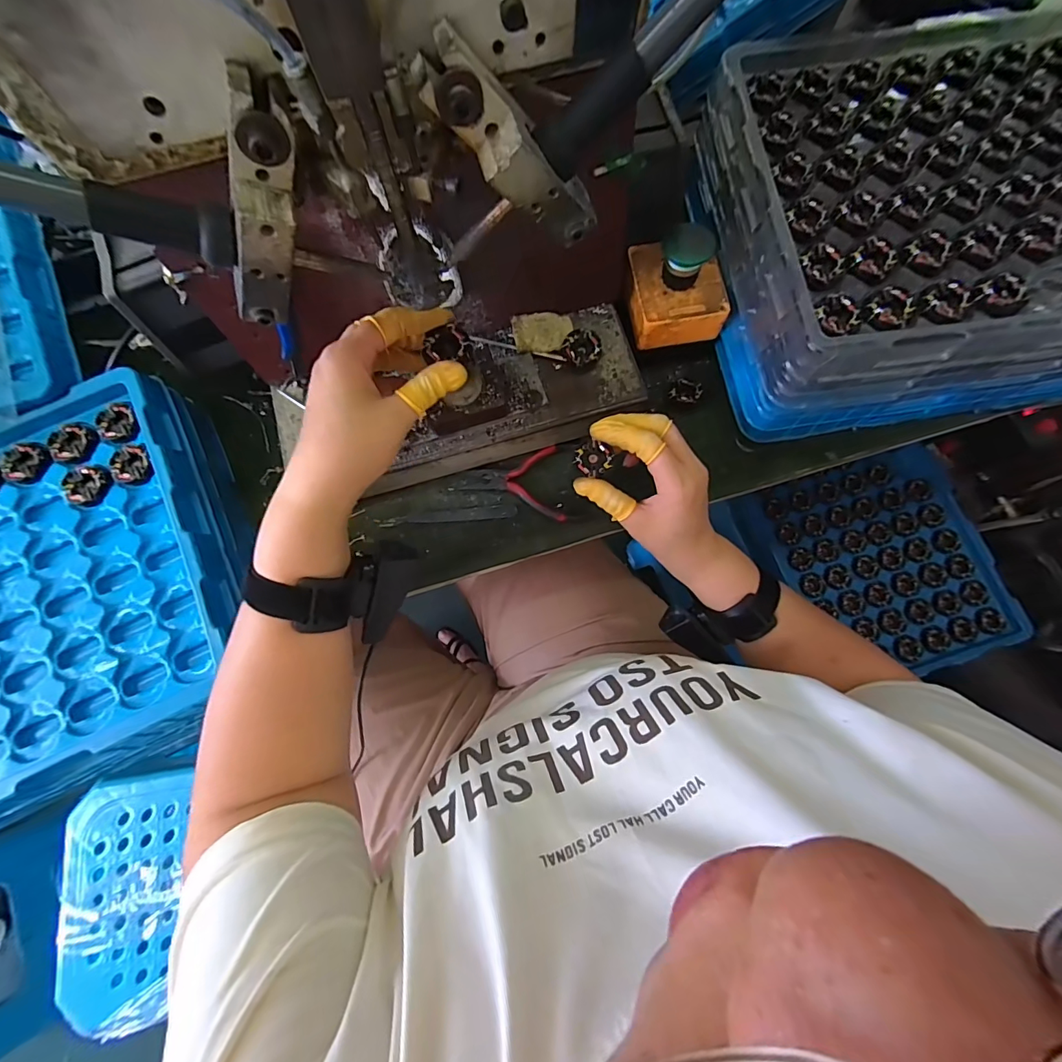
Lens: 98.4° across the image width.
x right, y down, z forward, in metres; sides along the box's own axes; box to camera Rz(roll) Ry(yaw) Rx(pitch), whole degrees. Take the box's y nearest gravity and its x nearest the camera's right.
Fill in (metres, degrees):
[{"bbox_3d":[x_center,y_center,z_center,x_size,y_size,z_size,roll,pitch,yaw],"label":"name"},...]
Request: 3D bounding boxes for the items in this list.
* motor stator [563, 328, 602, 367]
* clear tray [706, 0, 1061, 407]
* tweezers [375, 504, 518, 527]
[{"bbox_3d":[0.042,-0.147,0.372,0.029,0.014,0.027,0,78,2],"label":"motor stator"},{"bbox_3d":[0.339,-0.257,0.345,0.369,0.054,0.284,-7,78,0],"label":"clear tray"},{"bbox_3d":[-0.072,-0.013,0.399,0.117,0.009,0.012,-6,78,0],"label":"tweezers"}]

